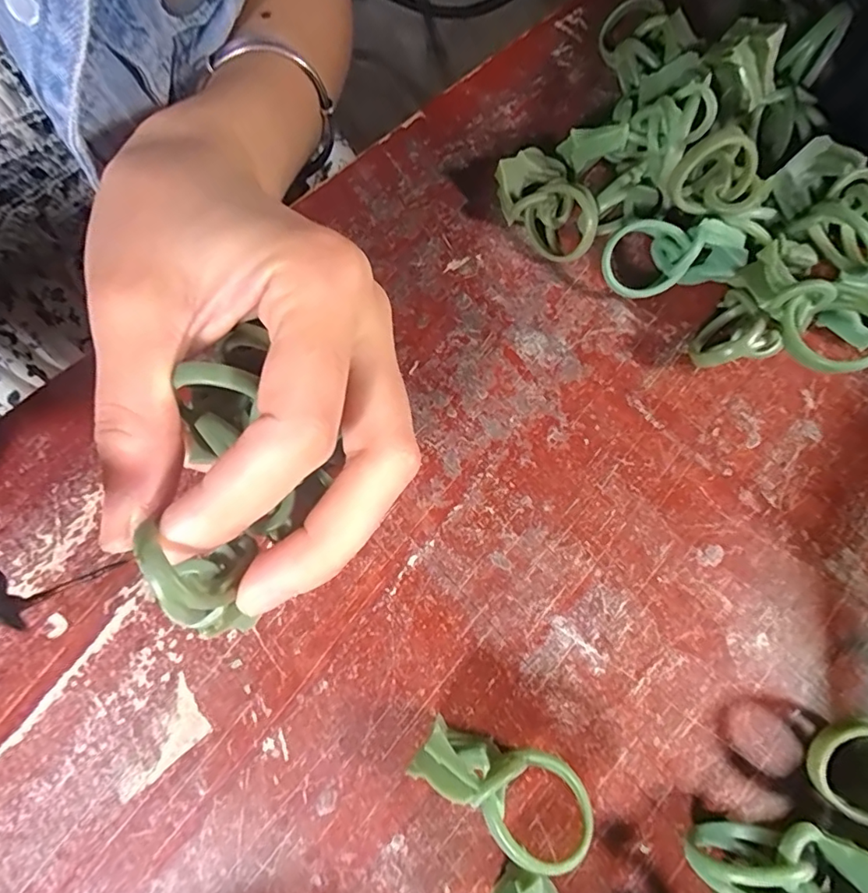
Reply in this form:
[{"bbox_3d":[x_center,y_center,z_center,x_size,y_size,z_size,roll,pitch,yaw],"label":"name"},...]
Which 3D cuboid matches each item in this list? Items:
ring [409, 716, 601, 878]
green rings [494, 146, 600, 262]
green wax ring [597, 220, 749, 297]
[{"bbox_3d":[0.018,0.084,0.127,0.045,0.007,0.023,30,59,5],"label":"ring"},{"bbox_3d":[0.038,-0.084,0.182,0.023,0.024,0.045,-16,73,-4],"label":"green rings"},{"bbox_3d":[0.078,-0.061,0.175,0.043,0.024,0.021,6,73,3],"label":"green wax ring"}]

